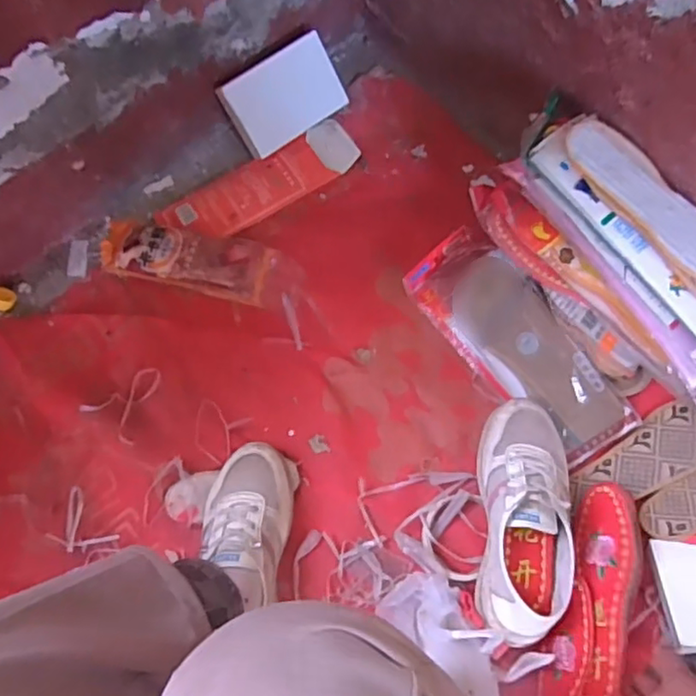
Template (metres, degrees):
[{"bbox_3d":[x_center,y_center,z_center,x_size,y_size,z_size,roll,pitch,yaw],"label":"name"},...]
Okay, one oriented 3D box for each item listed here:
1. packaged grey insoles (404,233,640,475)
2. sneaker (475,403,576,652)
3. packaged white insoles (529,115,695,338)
[{"bbox_3d":[0.207,-0.008,0.776,0.118,0.031,0.313,-36,72,-10],"label":"packaged grey insoles"},{"bbox_3d":[0.189,0.177,0.671,0.095,0.074,0.253,4,70,5],"label":"sneaker"},{"bbox_3d":[0.333,-0.129,0.686,0.108,0.044,0.302,-42,89,-12],"label":"packaged white insoles"}]

